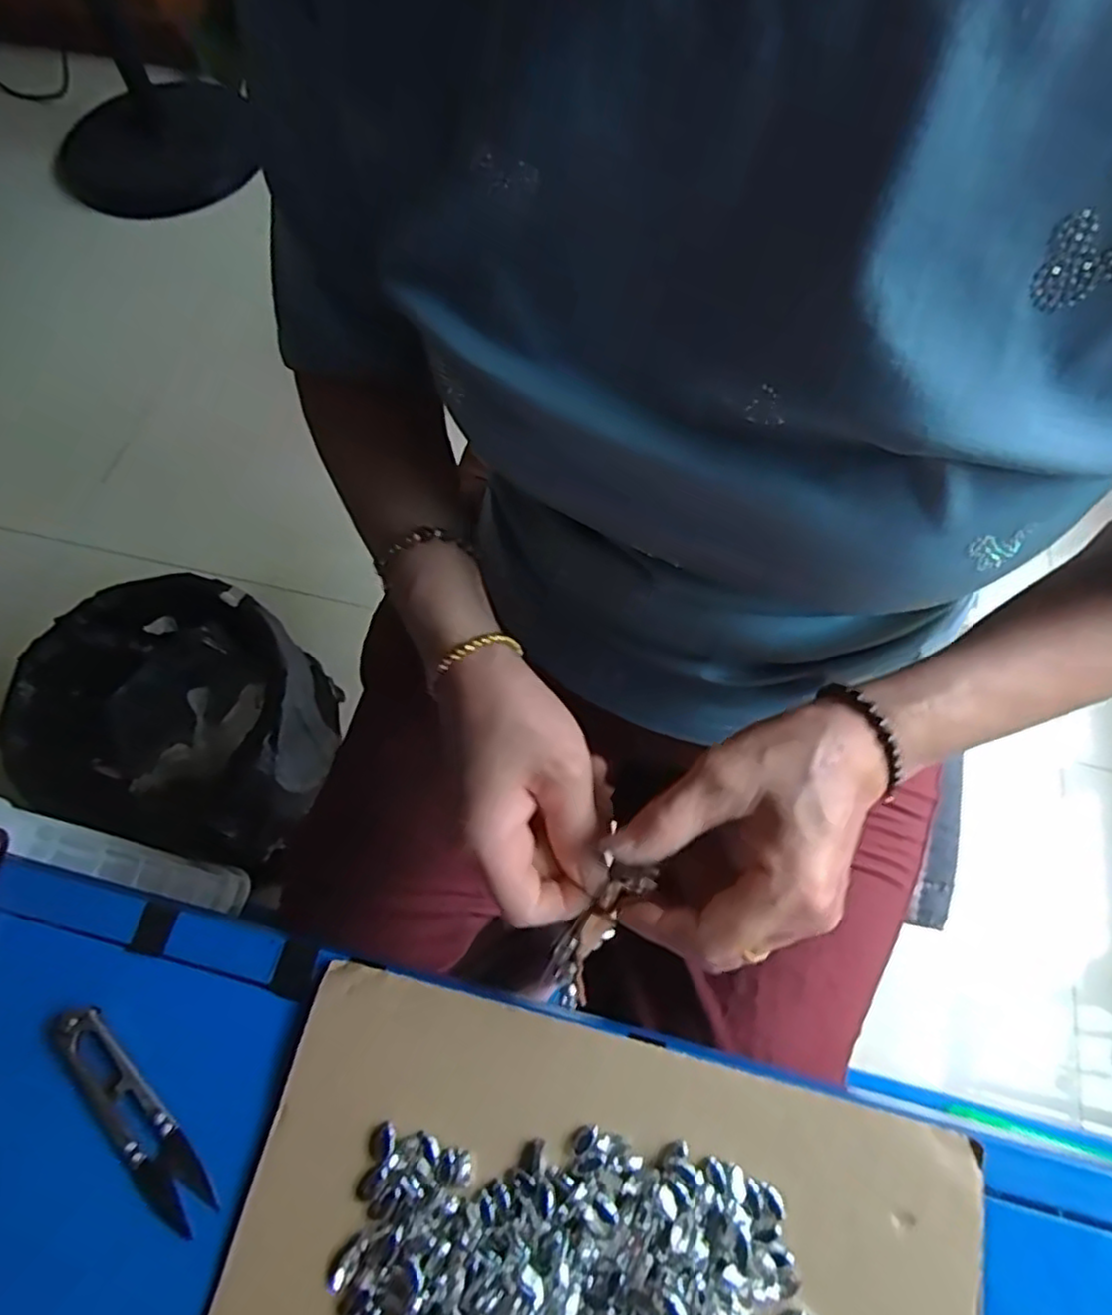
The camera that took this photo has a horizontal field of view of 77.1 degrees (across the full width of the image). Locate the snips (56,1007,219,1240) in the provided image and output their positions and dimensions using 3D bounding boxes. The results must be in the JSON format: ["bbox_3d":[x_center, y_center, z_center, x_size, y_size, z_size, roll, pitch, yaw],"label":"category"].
[{"bbox_3d":[-0.181,0.195,0.298,0.023,0.007,0.101,-39,72,-17],"label":"snips"}]

